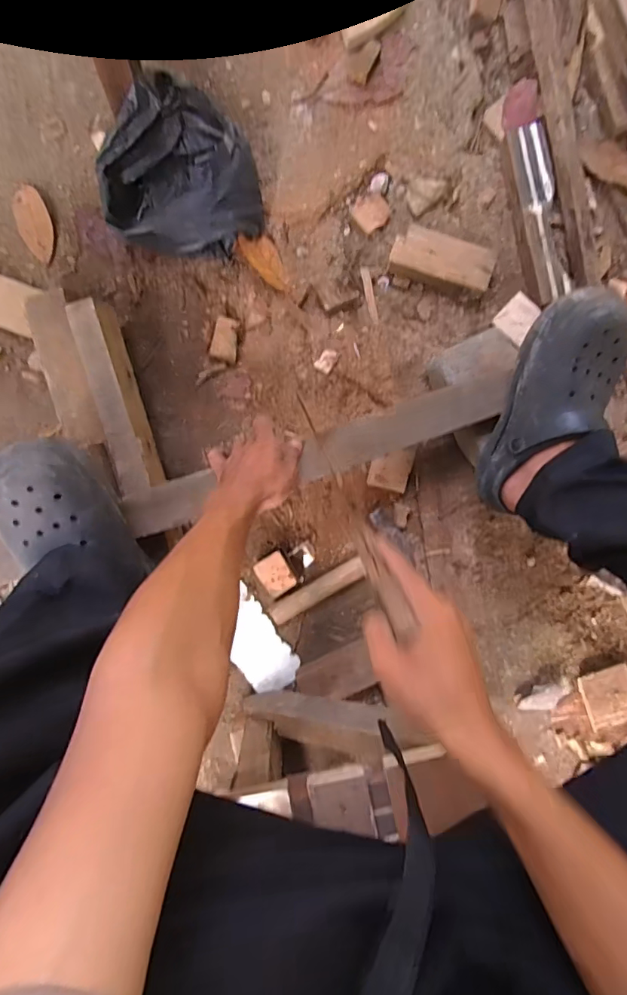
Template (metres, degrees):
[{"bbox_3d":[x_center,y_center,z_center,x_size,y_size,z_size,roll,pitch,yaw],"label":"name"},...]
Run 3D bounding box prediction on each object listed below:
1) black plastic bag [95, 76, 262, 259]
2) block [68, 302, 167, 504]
[{"bbox_3d":[-0.172,-0.420,0.633,0.197,0.078,0.194,-9,92,-5],"label":"black plastic bag"},{"bbox_3d":[-0.247,-0.121,0.611,0.050,0.054,0.232,-14,93,-5],"label":"block"}]

